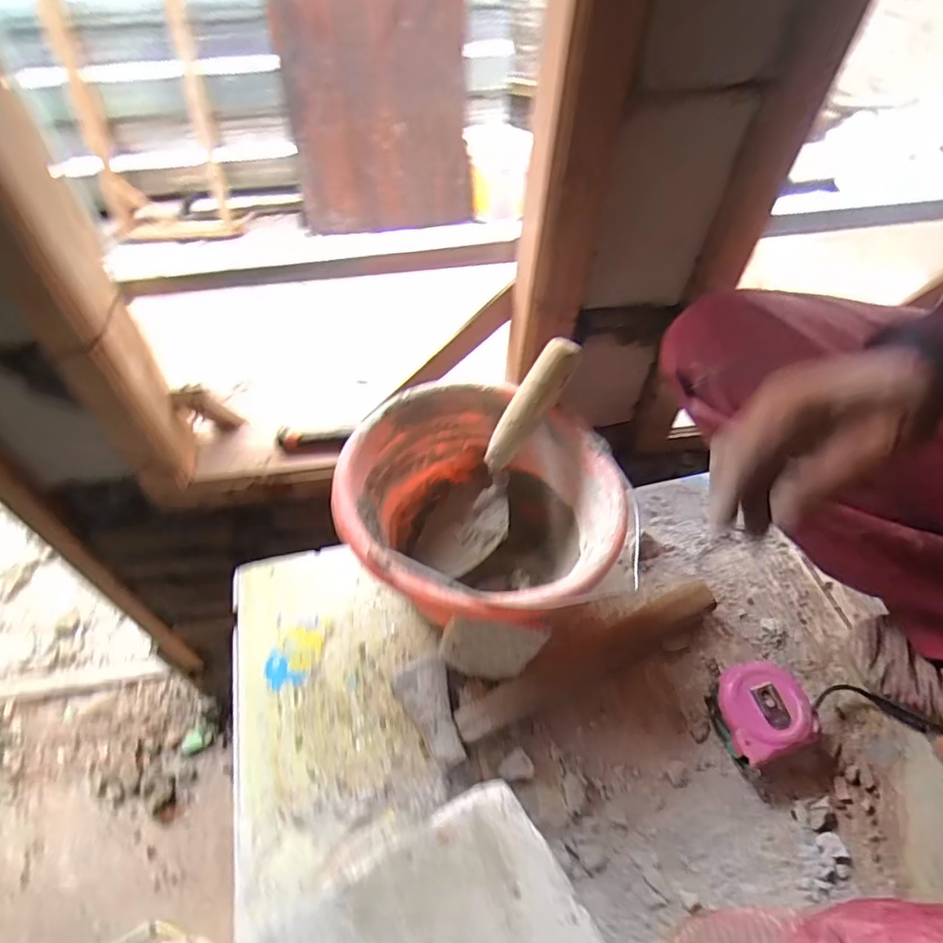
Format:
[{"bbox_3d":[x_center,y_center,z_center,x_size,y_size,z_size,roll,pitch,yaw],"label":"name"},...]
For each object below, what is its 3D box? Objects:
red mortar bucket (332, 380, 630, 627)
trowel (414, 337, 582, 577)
[{"bbox_3d":[0.005,0.055,0.512,0.229,0.158,0.218,1,53,-1],"label":"red mortar bucket"},{"bbox_3d":[0.028,-0.008,0.509,0.074,0.244,0.056,40,28,25],"label":"trowel"}]

